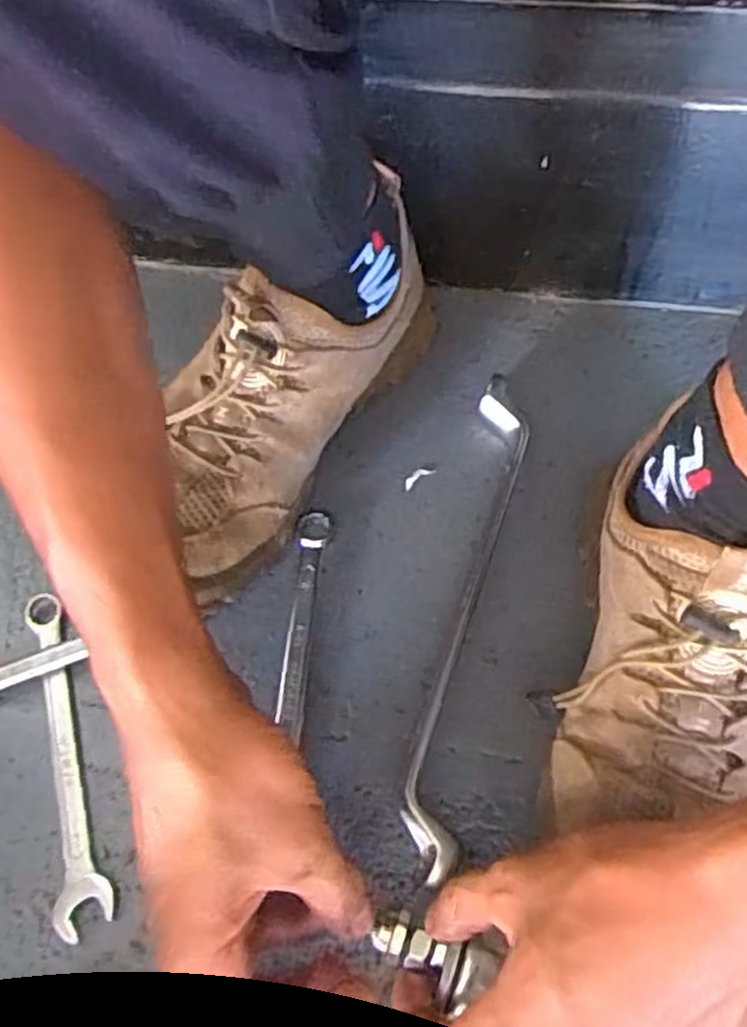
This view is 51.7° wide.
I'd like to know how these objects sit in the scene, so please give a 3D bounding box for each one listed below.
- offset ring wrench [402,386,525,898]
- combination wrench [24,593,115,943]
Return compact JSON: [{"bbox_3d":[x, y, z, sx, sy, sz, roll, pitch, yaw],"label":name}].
[{"bbox_3d":[0.053,0.046,0.419,0.030,0.033,0.282,11,64,7],"label":"offset ring wrench"},{"bbox_3d":[-0.160,0.119,0.394,0.026,0.005,0.176,-17,64,-7],"label":"combination wrench"}]

